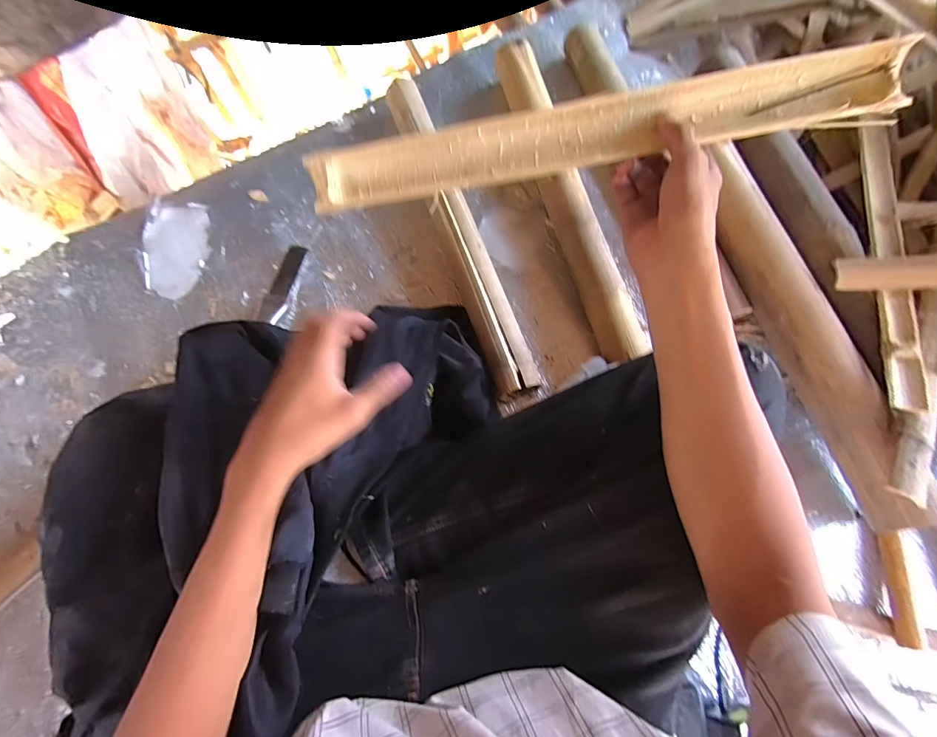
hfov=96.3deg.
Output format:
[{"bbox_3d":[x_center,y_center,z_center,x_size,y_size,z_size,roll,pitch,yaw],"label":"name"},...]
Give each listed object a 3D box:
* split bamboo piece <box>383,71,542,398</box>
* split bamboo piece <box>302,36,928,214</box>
[{"bbox_3d":[-0.024,-0.204,0.606,0.066,0.045,0.517,-20,76,-4],"label":"split bamboo piece"},{"bbox_3d":[0.109,-0.207,0.377,0.508,0.044,0.051,-8,76,5],"label":"split bamboo piece"}]

